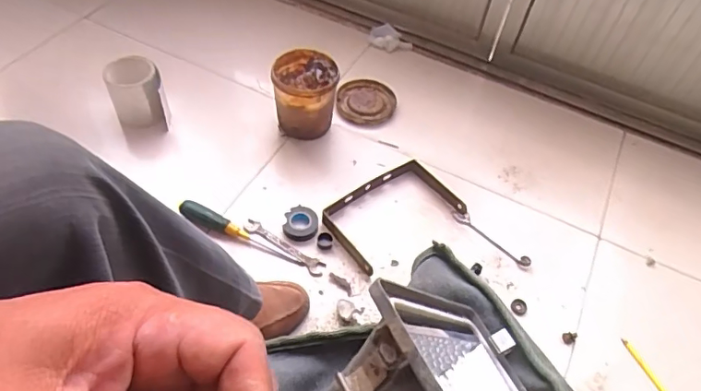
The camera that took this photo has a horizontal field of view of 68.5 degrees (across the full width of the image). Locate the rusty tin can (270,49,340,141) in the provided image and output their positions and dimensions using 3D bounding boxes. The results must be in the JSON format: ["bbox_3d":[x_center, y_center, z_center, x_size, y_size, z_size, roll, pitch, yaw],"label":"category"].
[{"bbox_3d":[-0.086,-0.186,0.979,0.114,0.143,0.112,3,53,-4],"label":"rusty tin can"}]

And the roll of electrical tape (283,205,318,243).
[{"bbox_3d":[-0.083,0.048,0.870,0.057,0.024,0.063,3,53,-4],"label":"roll of electrical tape"}]

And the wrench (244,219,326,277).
[{"bbox_3d":[-0.110,0.084,0.848,0.160,0.008,0.027,29,56,18],"label":"wrench"}]

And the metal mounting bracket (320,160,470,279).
[{"bbox_3d":[0.075,0.029,0.896,0.224,0.033,0.150,-25,60,-22],"label":"metal mounting bracket"}]

